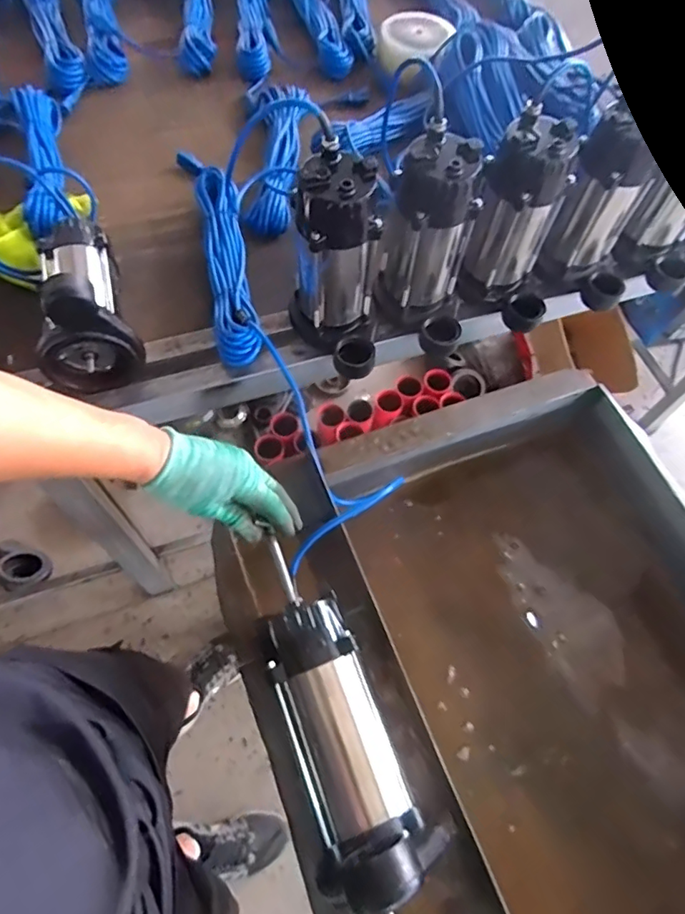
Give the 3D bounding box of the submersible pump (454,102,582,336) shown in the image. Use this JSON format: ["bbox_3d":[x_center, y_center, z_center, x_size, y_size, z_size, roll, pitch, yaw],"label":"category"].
[{"bbox_3d":[0.246,-0.299,0.722,0.147,0.245,0.100,32,66,12],"label":"submersible pump"}]

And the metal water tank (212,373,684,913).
[{"bbox_3d":[0.226,0.310,0.639,0.592,0.237,0.744,-16,66,-11],"label":"metal water tank"}]

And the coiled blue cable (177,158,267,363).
[{"bbox_3d":[-0.178,-0.319,0.803,0.077,0.064,0.421,-12,65,-9],"label":"coiled blue cable"}]

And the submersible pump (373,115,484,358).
[{"bbox_3d":[0.110,-0.256,0.683,0.121,0.228,0.133,8,64,0],"label":"submersible pump"}]

